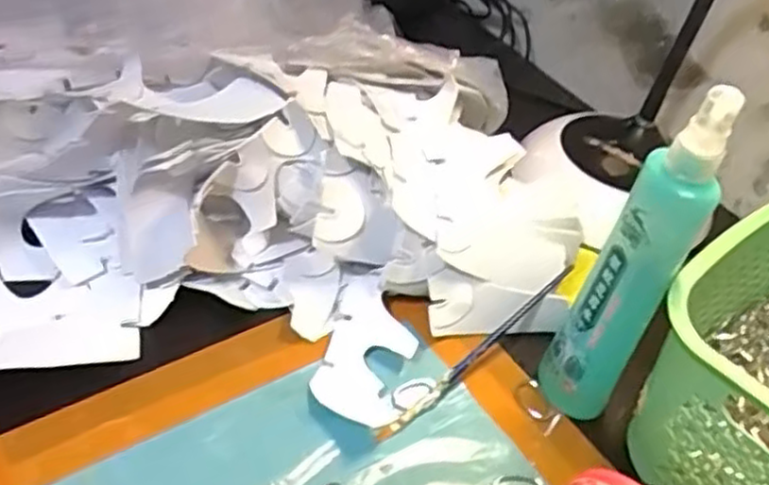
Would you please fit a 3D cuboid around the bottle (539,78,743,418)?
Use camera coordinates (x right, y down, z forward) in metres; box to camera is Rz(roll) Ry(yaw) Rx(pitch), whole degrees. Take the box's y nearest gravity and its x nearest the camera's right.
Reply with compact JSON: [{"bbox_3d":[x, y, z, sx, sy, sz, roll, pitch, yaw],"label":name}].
[{"bbox_3d":[0.129,0.019,0.392,0.040,0.220,0.033,30,47,19],"label":"bottle"}]

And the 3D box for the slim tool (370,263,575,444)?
[{"bbox_3d":[0.057,0.068,0.457,0.162,0.014,0.007,-38,61,-17],"label":"slim tool"}]

